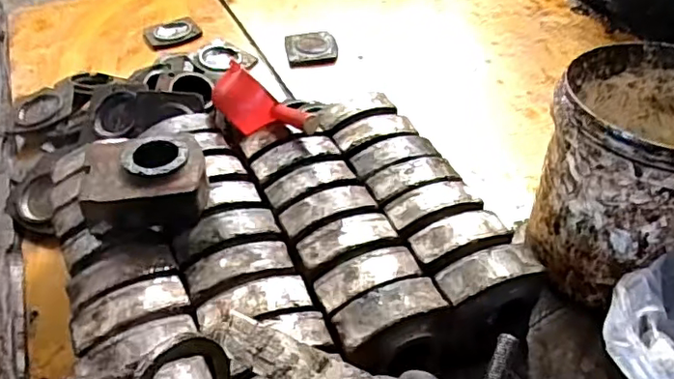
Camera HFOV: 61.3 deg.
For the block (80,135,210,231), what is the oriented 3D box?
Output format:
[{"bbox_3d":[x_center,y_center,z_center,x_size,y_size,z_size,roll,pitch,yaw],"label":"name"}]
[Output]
[{"bbox_3d":[-0.305,-0.009,0.923,0.184,0.103,0.144,-6,43,-3],"label":"block"}]

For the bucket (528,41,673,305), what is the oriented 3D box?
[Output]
[{"bbox_3d":[0.490,-0.032,0.921,0.284,0.296,0.320,20,48,23],"label":"bucket"}]

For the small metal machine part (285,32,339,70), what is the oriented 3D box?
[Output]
[{"bbox_3d":[-0.072,-0.396,1.584,0.138,0.032,0.135,-8,43,-4],"label":"small metal machine part"}]

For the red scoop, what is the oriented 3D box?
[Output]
[{"bbox_3d":[-0.139,-0.152,1.067,0.239,0.090,0.077,30,52,30],"label":"red scoop"}]

